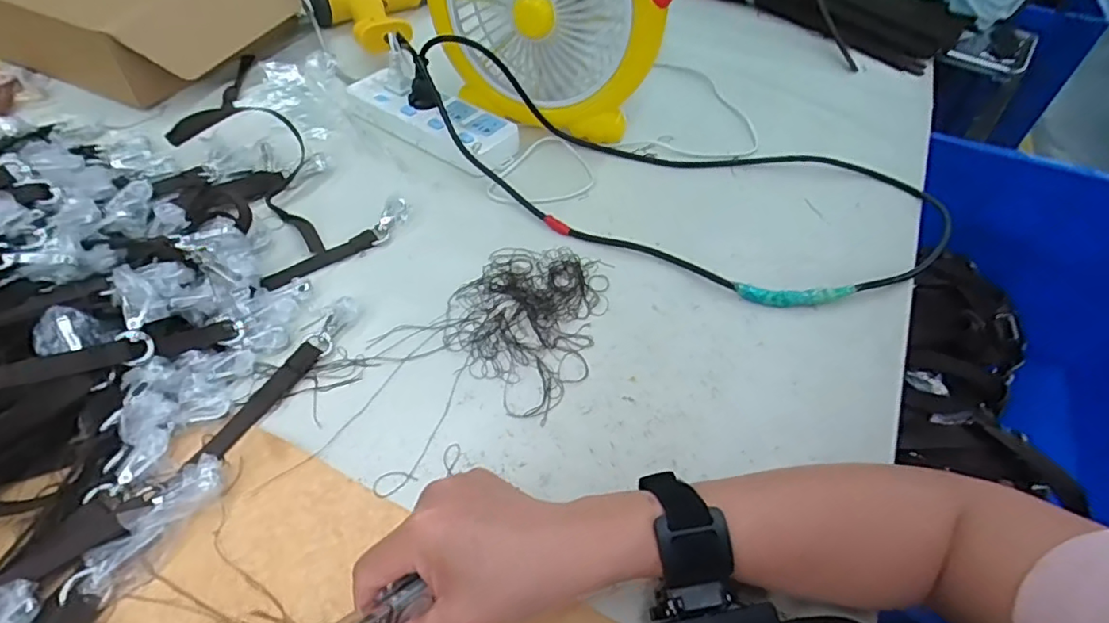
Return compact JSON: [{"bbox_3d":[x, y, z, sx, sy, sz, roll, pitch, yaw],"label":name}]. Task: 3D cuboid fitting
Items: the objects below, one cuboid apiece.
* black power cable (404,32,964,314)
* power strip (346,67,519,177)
[{"bbox_3d":[0.093,-0.181,0.568,0.575,0.085,0.273,25,54,19],"label":"black power cable"},{"bbox_3d":[-0.135,-0.215,0.628,0.212,0.030,0.076,32,56,24],"label":"power strip"}]

